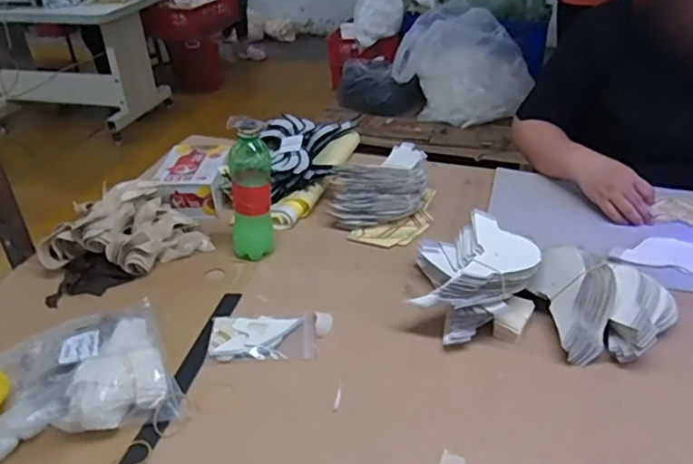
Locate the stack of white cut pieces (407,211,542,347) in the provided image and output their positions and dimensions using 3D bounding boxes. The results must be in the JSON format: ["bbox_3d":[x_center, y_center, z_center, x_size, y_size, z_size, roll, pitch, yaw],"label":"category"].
[{"bbox_3d":[0.164,0.059,0.746,0.151,0.088,0.181,8,35,14],"label":"stack of white cut pieces"}]

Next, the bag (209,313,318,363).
[{"bbox_3d":[-0.101,0.130,0.703,0.126,0.011,0.066,-4,33,-4],"label":"bag"}]

